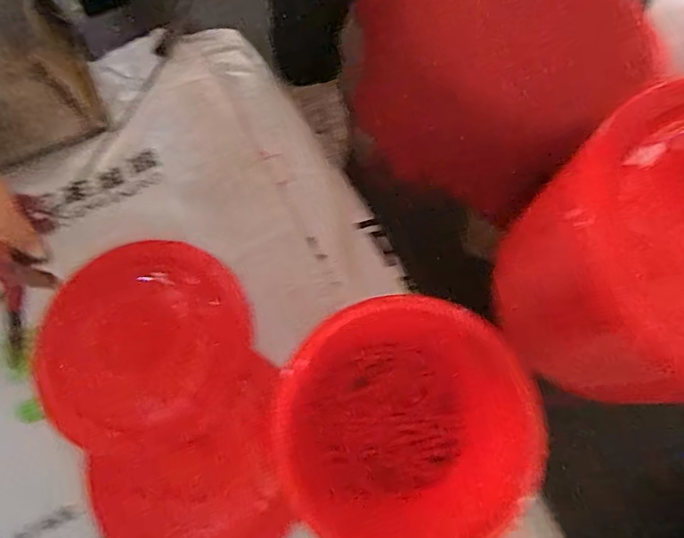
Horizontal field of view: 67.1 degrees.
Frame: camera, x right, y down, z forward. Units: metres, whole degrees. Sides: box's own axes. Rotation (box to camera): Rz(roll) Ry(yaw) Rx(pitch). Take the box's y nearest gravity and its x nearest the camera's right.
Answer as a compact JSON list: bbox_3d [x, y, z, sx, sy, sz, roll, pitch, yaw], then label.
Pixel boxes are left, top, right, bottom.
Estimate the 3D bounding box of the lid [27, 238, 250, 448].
[{"bbox_3d":[-0.239,0.078,0.619,0.239,0.041,0.218,0,75,0],"label":"lid"}]

